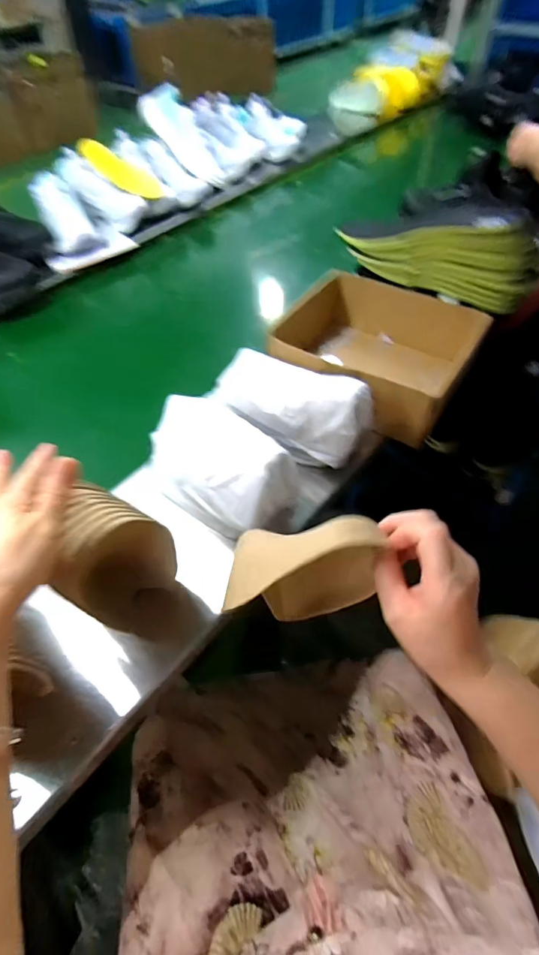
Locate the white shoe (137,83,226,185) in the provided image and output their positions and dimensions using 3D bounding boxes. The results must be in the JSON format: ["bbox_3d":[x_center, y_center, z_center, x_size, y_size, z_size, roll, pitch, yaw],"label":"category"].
[{"bbox_3d":[-0.205,-0.848,1.073,0.083,0.238,0.080,-22,44,35],"label":"white shoe"}]

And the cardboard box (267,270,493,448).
[{"bbox_3d":[0.171,-0.193,0.678,0.257,0.113,0.242,28,59,22],"label":"cardboard box"}]

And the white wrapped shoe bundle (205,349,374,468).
[{"bbox_3d":[0.024,-0.100,0.577,0.214,0.100,0.097,31,61,24],"label":"white wrapped shoe bundle"}]

